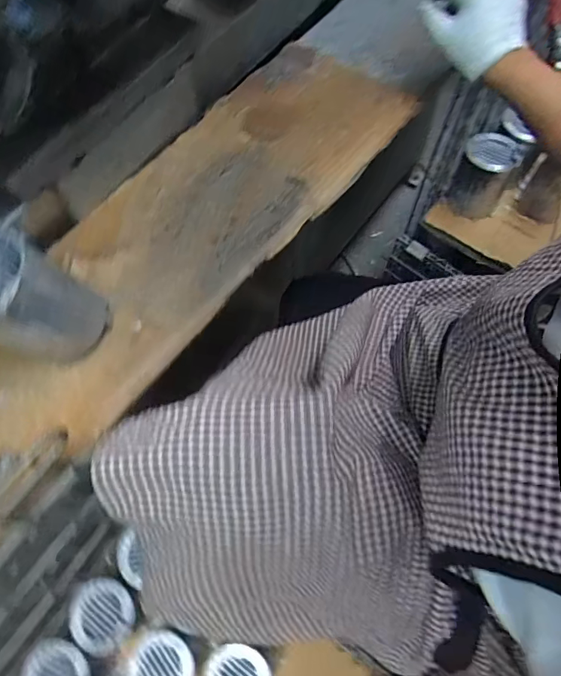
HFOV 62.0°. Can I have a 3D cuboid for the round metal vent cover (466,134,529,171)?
[{"bbox_3d":[0.366,-0.320,0.792,0.076,0.029,0.093,-42,74,-14],"label":"round metal vent cover"}]

